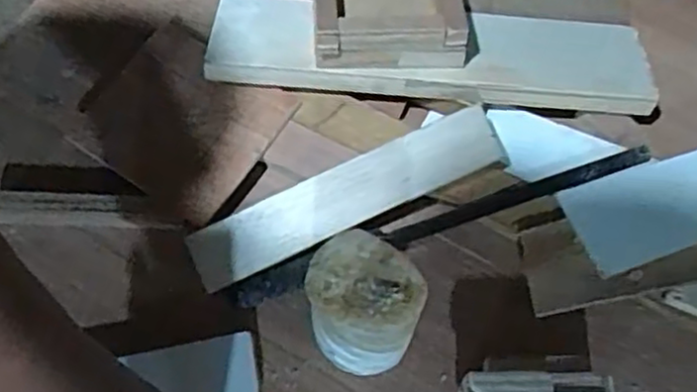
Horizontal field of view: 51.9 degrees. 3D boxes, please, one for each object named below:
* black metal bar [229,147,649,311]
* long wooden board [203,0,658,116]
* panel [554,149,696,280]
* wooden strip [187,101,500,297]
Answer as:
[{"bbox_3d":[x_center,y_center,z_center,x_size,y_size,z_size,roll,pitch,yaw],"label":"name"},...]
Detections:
[{"bbox_3d":[0.066,0.019,0.495,0.300,0.025,0.019,-18,68,-8],"label":"black metal bar"},{"bbox_3d":[0.060,-0.110,0.534,0.320,0.026,0.080,4,58,0],"label":"long wooden board"},{"bbox_3d":[0.234,-0.001,0.486,0.170,0.005,0.068,-19,61,-7],"label":"panel"},{"bbox_3d":[-0.002,0.000,0.486,0.216,0.013,0.045,-23,85,-4],"label":"wooden strip"}]

